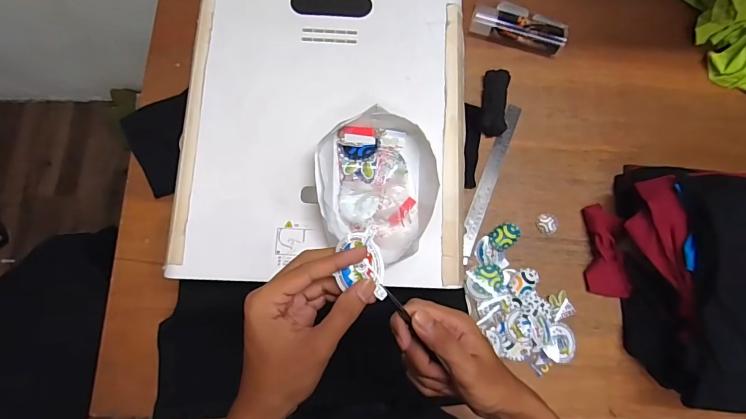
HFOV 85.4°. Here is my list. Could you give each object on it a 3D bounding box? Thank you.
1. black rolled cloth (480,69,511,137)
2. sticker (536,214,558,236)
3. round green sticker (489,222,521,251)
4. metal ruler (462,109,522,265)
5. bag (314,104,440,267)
[{"bbox_3d":[0.231,-0.202,0.759,0.051,0.023,0.131,10,83,-3],"label":"black rolled cloth"},{"bbox_3d":[0.314,0.027,0.728,0.039,0.007,0.038,0,83,-4],"label":"sticker"},{"bbox_3d":[0.235,0.047,0.721,0.055,0.010,0.039,-31,86,-7],"label":"round green sticker"},{"bbox_3d":[0.212,-0.055,0.743,0.029,0.010,0.313,21,78,8],"label":"metal ruler"},{"bbox_3d":[0.009,-0.033,0.538,0.161,0.048,0.194,-6,84,-5],"label":"bag"}]

